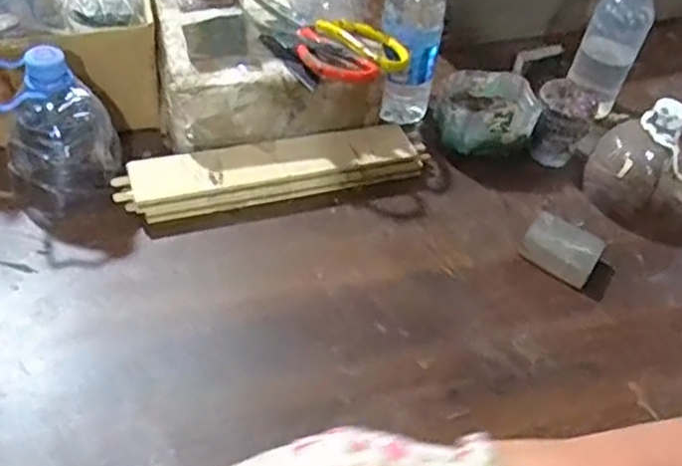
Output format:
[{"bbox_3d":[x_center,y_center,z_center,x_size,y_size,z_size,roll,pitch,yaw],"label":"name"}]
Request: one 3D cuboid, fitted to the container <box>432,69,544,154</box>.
[{"bbox_3d":[0.160,-0.128,0.771,0.111,0.063,0.098,14,47,3],"label":"container"}]

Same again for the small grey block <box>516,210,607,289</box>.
[{"bbox_3d":[0.216,0.013,0.673,0.072,0.025,0.054,35,52,21],"label":"small grey block"}]

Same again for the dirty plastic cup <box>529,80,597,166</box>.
[{"bbox_3d":[0.245,-0.123,0.767,0.062,0.075,0.056,16,48,5],"label":"dirty plastic cup"}]

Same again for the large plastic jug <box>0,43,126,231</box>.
[{"bbox_3d":[-0.253,-0.092,0.617,0.097,0.142,0.084,-13,52,-20],"label":"large plastic jug"}]

